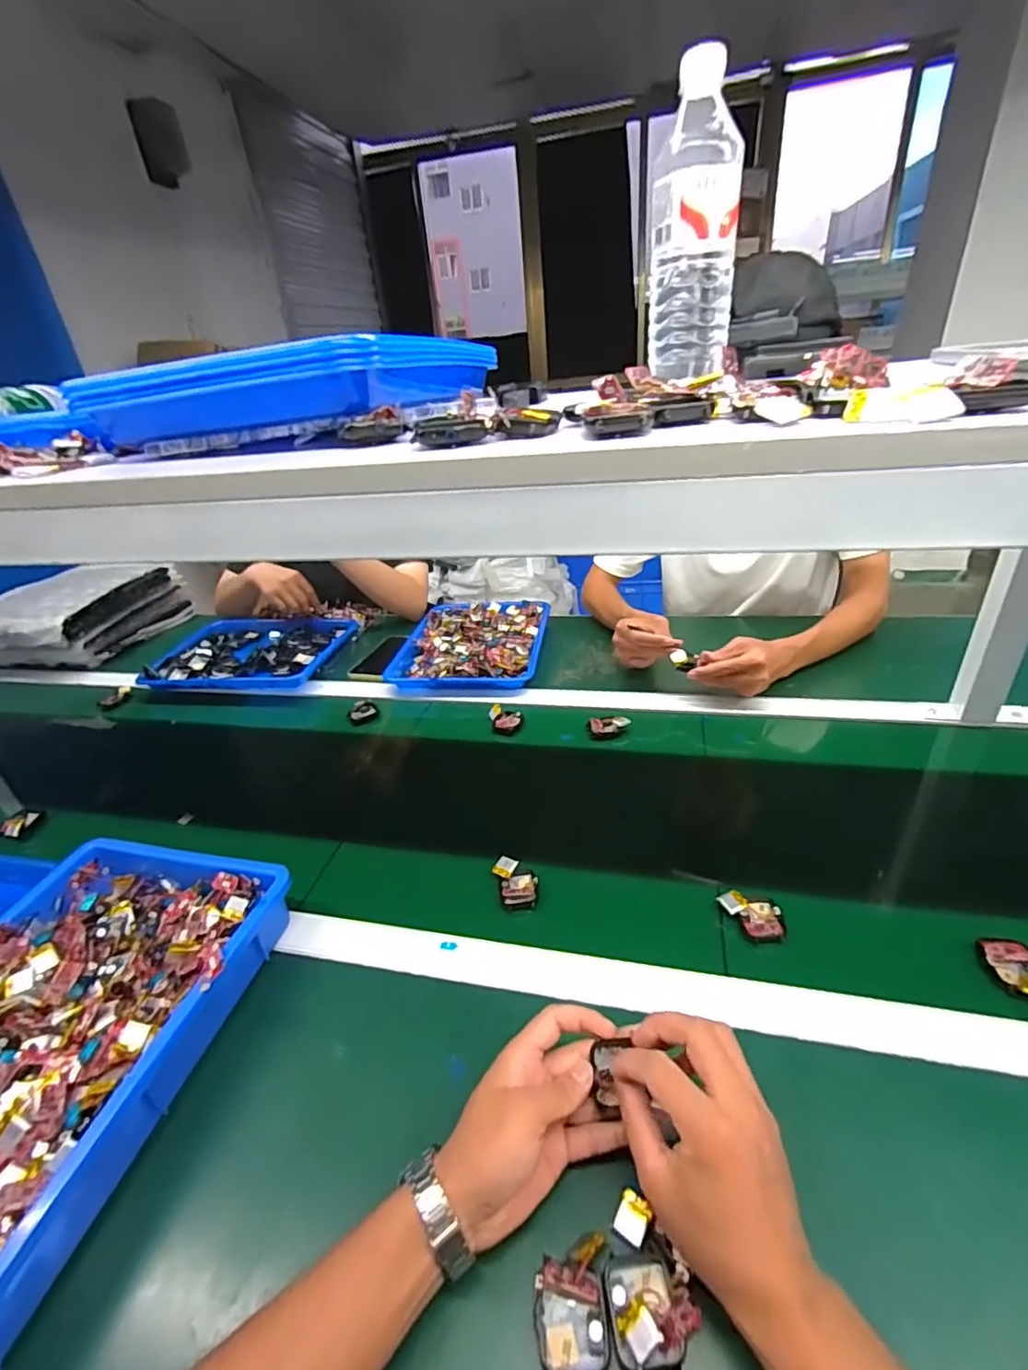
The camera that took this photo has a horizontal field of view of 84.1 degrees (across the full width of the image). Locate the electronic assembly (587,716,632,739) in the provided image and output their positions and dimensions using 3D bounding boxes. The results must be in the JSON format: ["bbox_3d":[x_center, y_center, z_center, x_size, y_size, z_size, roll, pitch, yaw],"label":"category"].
[{"bbox_3d":[0.132,0.057,0.793,0.057,0.018,0.033,-7,31,0],"label":"electronic assembly"}]

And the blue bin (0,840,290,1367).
[{"bbox_3d":[-0.385,0.293,0.445,0.272,0.077,0.391,3,32,16],"label":"blue bin"}]

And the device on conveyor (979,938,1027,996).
[{"bbox_3d":[0.402,0.226,0.453,0.035,0.013,0.058,1,32,12],"label":"device on conveyor"}]

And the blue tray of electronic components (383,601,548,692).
[{"bbox_3d":[-0.074,-0.081,1.028,0.253,0.037,0.302,-1,32,11],"label":"blue tray of electronic components"}]

